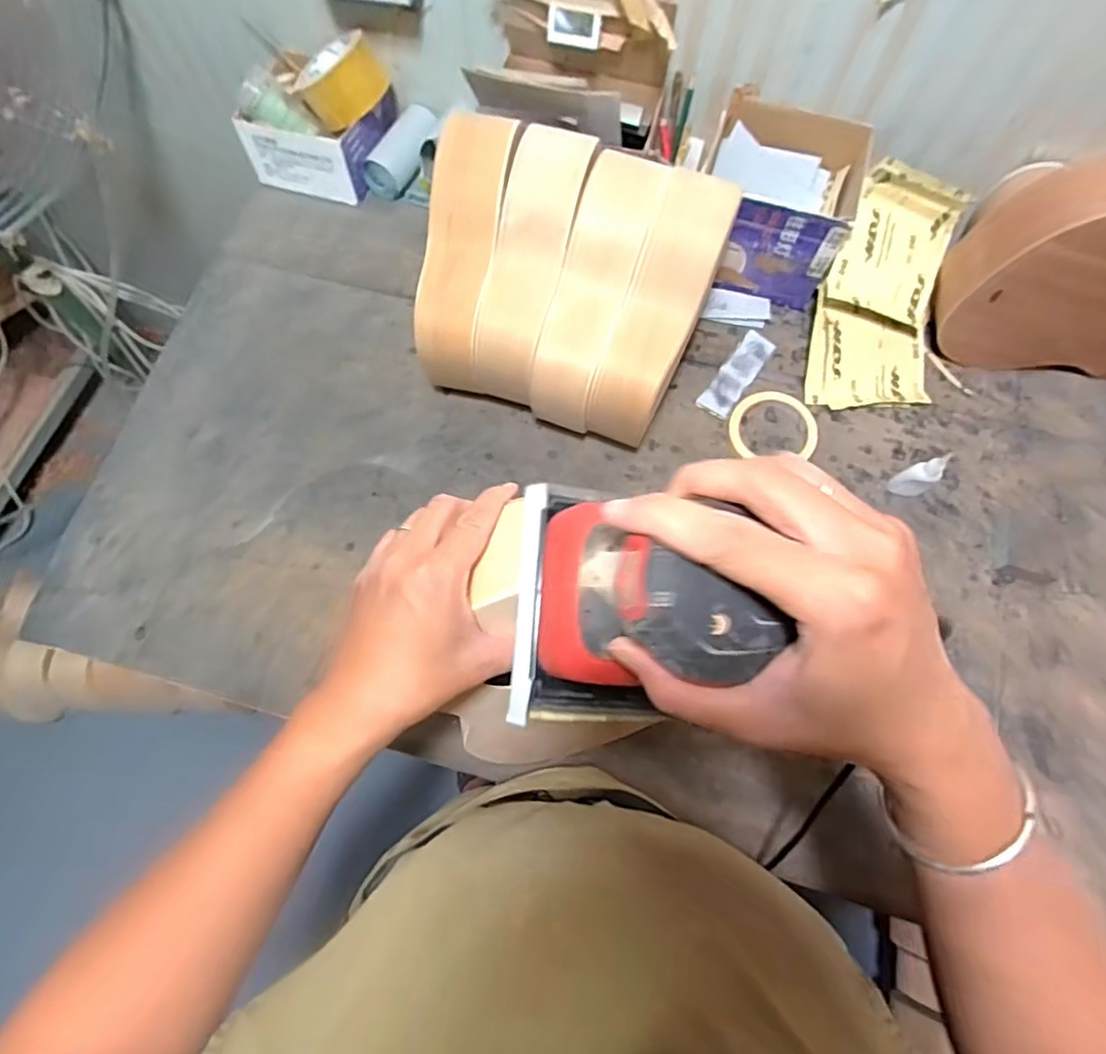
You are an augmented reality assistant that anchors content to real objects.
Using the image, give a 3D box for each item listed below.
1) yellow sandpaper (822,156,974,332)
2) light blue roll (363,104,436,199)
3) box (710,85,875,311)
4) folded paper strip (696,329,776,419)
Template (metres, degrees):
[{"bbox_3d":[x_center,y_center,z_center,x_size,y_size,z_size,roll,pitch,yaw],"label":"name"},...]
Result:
[{"bbox_3d":[0.407,-0.336,0.719,0.125,0.075,0.183,18,72,5],"label":"yellow sandpaper"},{"bbox_3d":[-0.201,-0.514,0.832,0.055,0.041,0.129,24,73,7],"label":"light blue roll"},{"bbox_3d":[0.267,-0.394,0.743,0.170,0.128,0.167,19,72,5],"label":"box"},{"bbox_3d":[0.228,-0.190,0.751,0.041,0.009,0.134,35,75,10],"label":"folded paper strip"}]

